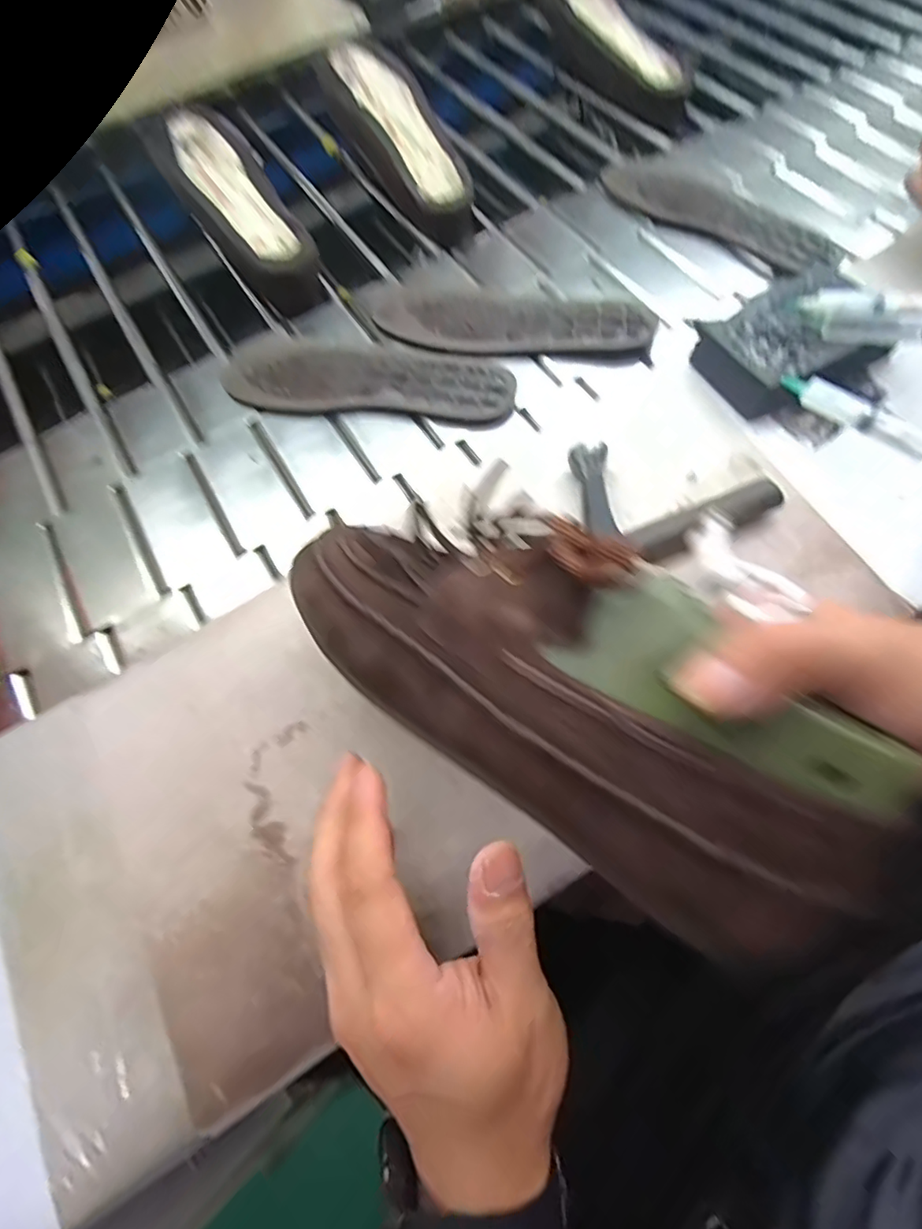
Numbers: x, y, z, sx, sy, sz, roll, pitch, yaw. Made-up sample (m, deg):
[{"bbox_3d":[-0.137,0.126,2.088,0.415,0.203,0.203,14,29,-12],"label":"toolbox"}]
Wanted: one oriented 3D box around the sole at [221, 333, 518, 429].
[{"bbox_3d":[-0.087,-0.218,0.530,0.269,0.013,0.092,5,65,5],"label":"sole"}]

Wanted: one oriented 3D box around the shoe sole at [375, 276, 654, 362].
[{"bbox_3d":[0.050,-0.283,0.553,0.254,0.012,0.110,13,66,8],"label":"shoe sole"}]

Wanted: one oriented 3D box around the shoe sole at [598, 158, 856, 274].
[{"bbox_3d":[0.266,-0.427,0.611,0.102,0.013,0.274,-39,69,-15],"label":"shoe sole"}]

